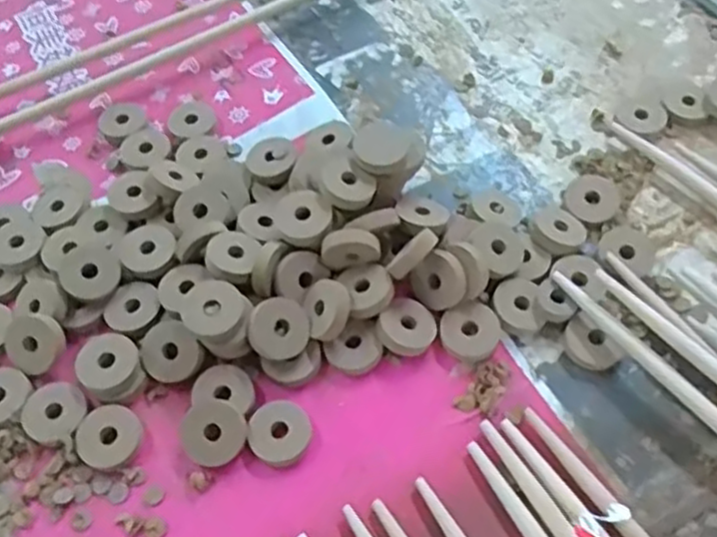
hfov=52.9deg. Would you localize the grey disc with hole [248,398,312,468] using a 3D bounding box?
[{"bbox_3d":[-0.043,0.090,0.397,0.033,0.005,0.035,0,58,1],"label":"grey disc with hole"}]

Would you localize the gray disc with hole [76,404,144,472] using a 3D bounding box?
[{"bbox_3d":[-0.138,0.094,0.400,0.034,0.007,0.035,0,58,1],"label":"gray disc with hole"}]

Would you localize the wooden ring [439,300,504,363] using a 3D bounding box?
[{"bbox_3d":[0.066,0.038,0.428,0.035,0.007,0.035,30,86,15],"label":"wooden ring"}]

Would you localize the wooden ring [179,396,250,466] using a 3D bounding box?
[{"bbox_3d":[-0.080,0.091,0.397,0.035,0.005,0.035,0,76,-1],"label":"wooden ring"}]

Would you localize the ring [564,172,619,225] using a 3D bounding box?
[{"bbox_3d":[0.154,-0.046,0.476,0.034,0.011,0.036,0,58,1],"label":"ring"}]

